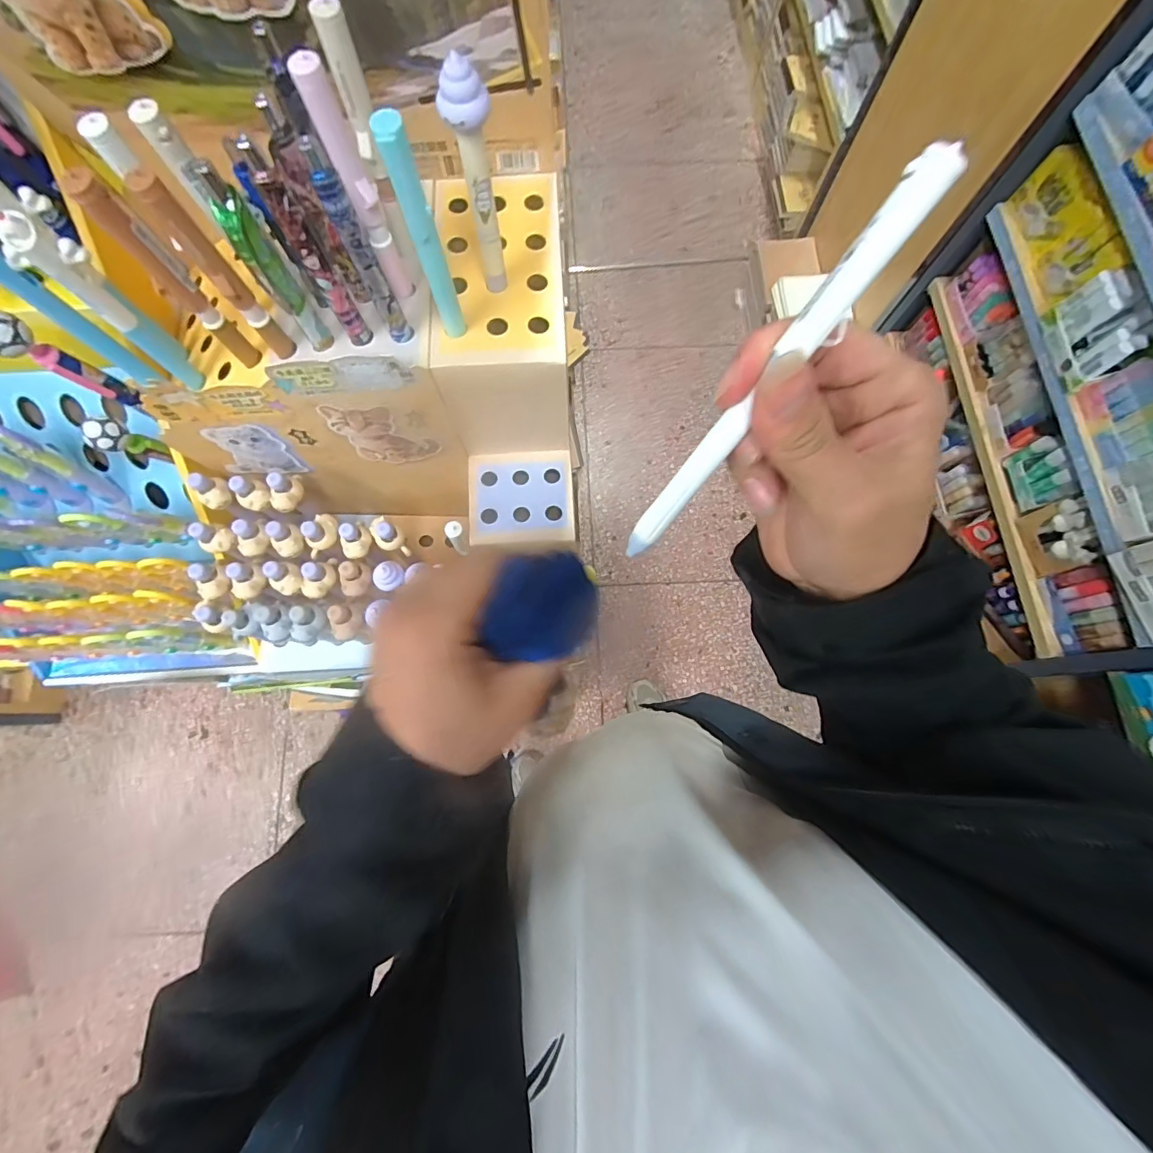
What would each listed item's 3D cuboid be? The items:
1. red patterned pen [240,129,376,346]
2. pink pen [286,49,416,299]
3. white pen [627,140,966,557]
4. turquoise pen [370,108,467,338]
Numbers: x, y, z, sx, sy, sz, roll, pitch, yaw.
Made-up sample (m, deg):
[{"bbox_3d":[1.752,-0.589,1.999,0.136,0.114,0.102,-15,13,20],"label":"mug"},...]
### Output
[{"bbox_3d":[-0.111,-0.135,0.212,0.009,0.104,0.010,-6,75,-2],"label":"red patterned pen"},{"bbox_3d":[-0.092,-0.164,0.214,0.012,0.105,0.009,-25,77,-6],"label":"pink pen"},{"bbox_3d":[0.060,-0.060,0.167,0.011,0.144,0.006,45,37,10],"label":"white pen"},{"bbox_3d":[-0.062,-0.137,0.208,0.010,0.107,0.011,-10,76,-3],"label":"turquoise pen"}]

